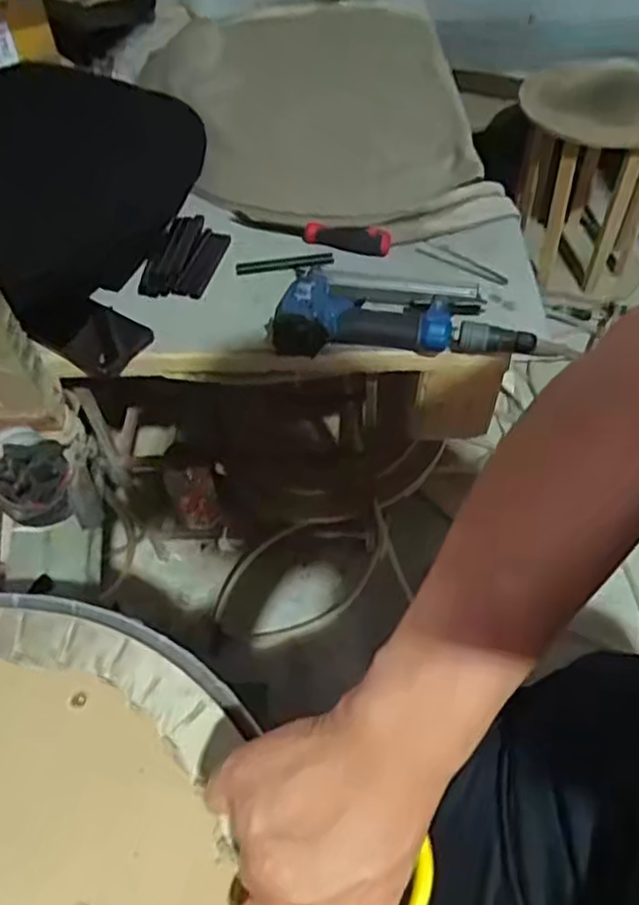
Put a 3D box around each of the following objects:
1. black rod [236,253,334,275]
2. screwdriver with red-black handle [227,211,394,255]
[{"bbox_3d":[-0.040,-0.216,0.797,0.110,0.011,0.016,-6,52,-1],"label":"black rod"},{"bbox_3d":[-0.015,-0.264,0.825,0.201,0.029,0.037,16,55,15],"label":"screwdriver with red-black handle"}]

